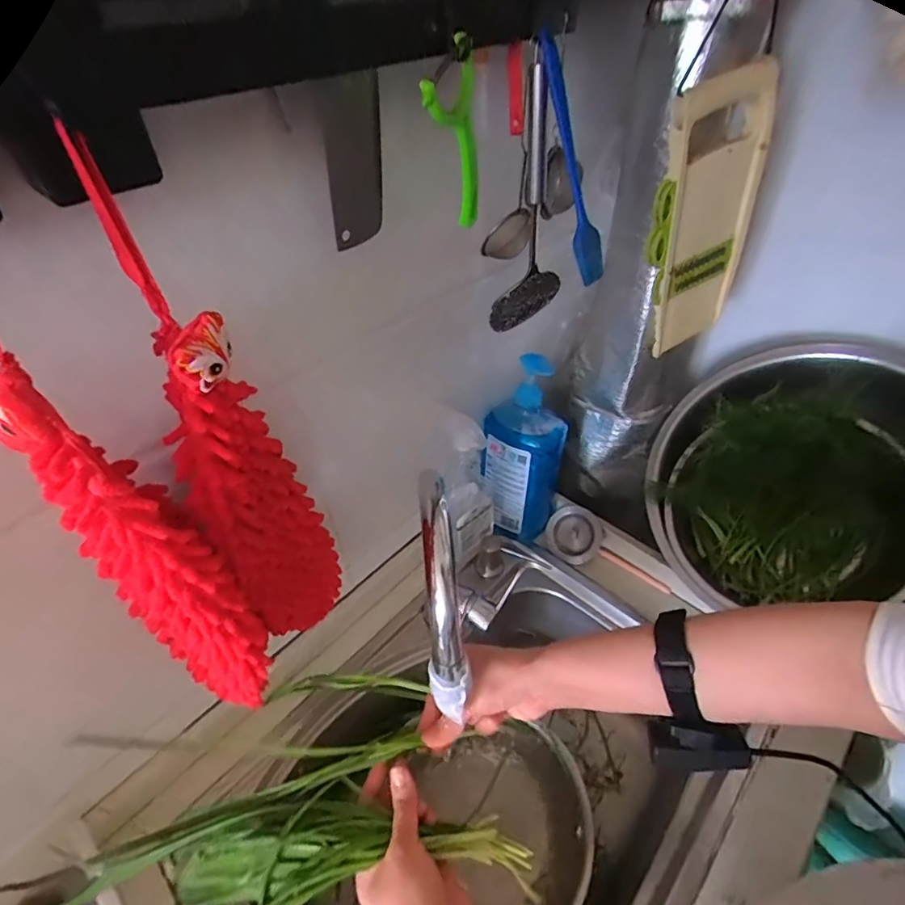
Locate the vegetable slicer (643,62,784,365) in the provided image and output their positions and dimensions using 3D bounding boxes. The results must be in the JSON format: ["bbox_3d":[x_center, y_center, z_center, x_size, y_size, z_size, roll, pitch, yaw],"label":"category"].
[{"bbox_3d":[0.252,-0.242,0.526,0.124,0.265,0.058,-20,46,-12],"label":"vegetable slicer"}]

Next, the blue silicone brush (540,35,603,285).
[{"bbox_3d":[0.106,-0.254,0.451,0.026,0.197,0.025,-37,30,-30],"label":"blue silicone brush"}]

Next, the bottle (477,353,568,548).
[{"bbox_3d":[0.098,0.001,0.709,0.091,0.283,0.087,24,50,26],"label":"bottle"}]

